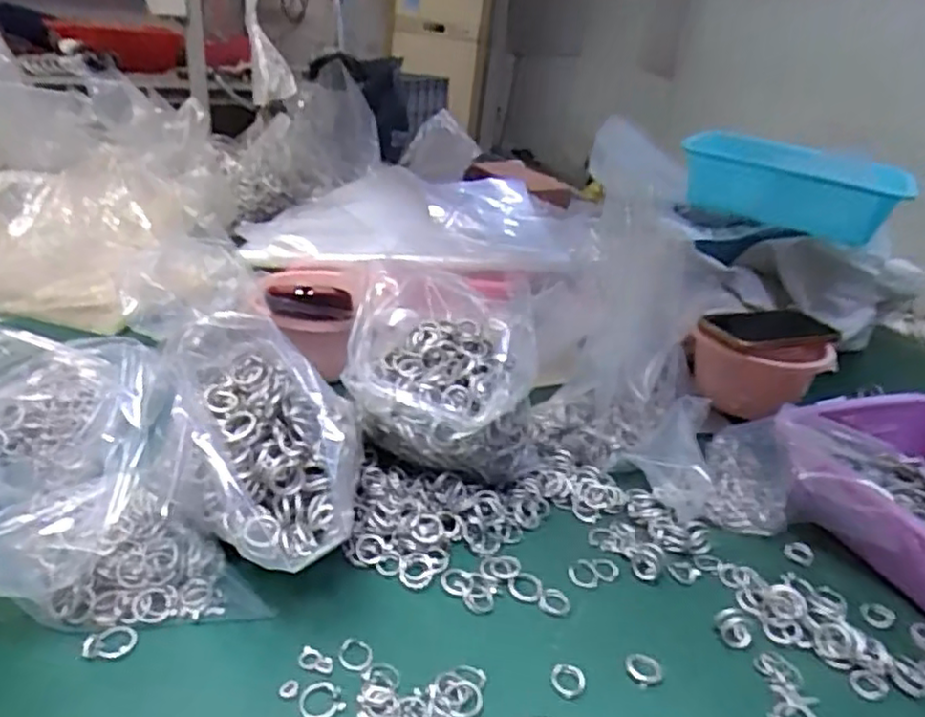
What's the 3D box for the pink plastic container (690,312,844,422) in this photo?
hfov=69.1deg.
[{"bbox_3d":[0.327,0.009,0.751,0.142,0.099,0.130,18,29,22],"label":"pink plastic container"}]

